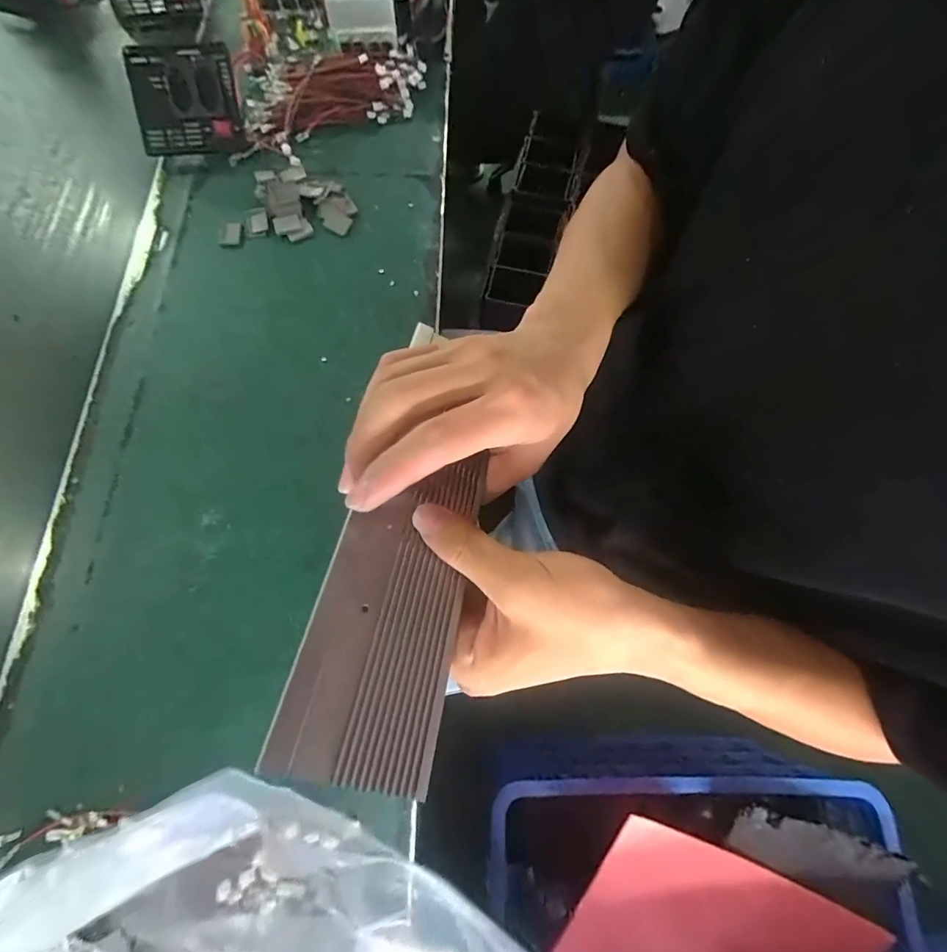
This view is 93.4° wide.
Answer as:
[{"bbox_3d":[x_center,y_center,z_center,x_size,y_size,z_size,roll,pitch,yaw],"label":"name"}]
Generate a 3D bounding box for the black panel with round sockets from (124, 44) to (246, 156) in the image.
[{"bbox_3d":[-0.278,-0.363,0.430,0.092,0.018,0.084,-12,116,-13],"label":"black panel with round sockets"}]

